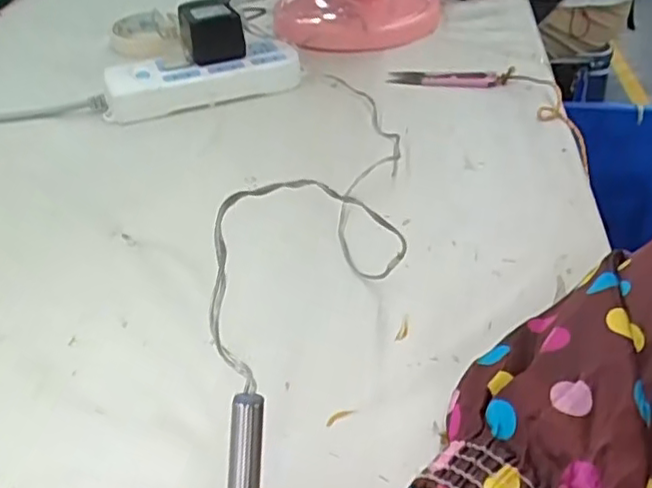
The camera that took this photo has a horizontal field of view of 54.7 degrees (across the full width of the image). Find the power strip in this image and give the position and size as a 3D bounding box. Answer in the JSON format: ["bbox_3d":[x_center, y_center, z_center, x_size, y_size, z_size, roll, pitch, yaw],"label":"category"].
[{"bbox_3d":[-0.117,-0.159,0.609,0.184,0.036,0.058,-14,39,-13],"label":"power strip"}]

